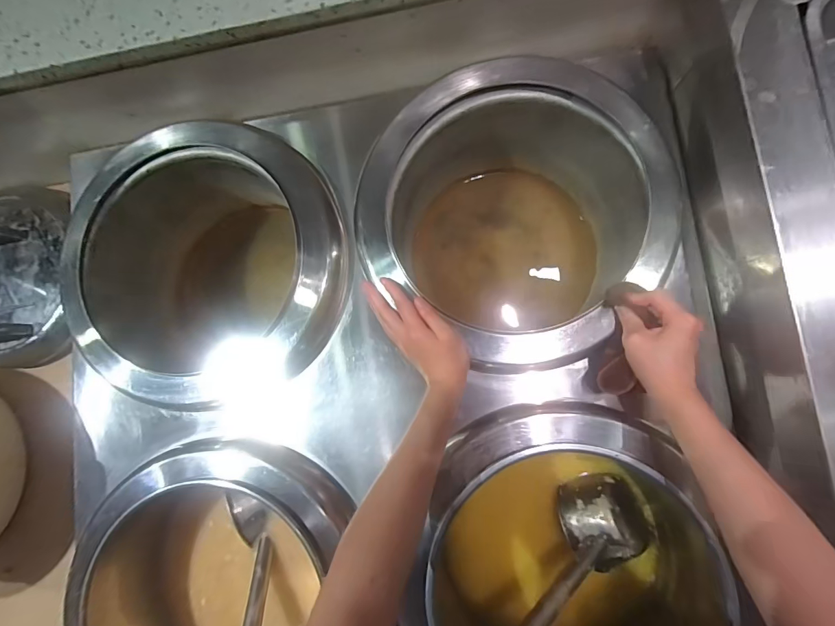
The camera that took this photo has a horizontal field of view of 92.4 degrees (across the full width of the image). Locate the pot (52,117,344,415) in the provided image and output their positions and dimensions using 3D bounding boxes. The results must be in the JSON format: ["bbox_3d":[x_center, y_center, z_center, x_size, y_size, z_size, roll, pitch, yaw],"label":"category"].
[{"bbox_3d":[-0.252,-0.052,0.609,0.346,0.265,0.322,-1,85,7],"label":"pot"}]

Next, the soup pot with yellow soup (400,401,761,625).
[{"bbox_3d":[0.166,0.268,0.459,0.287,0.147,0.323,15,87,8],"label":"soup pot with yellow soup"}]

